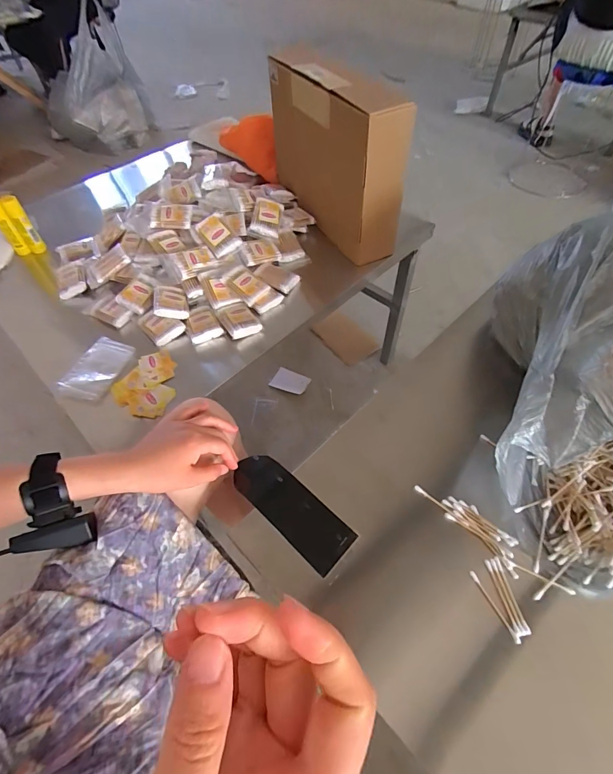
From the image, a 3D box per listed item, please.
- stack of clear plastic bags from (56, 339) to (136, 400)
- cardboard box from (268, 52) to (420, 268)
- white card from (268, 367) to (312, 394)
[{"bbox_3d":[-0.337,-0.033,0.613,0.085,0.009,0.115,14,57,12],"label":"stack of clear plastic bags"},{"bbox_3d":[0.038,-0.451,0.734,0.074,0.246,0.378,-25,58,-15],"label":"cardboard box"},{"bbox_3d":[-0.049,-0.016,1.142,0.105,0.006,0.065,21,70,4],"label":"white card"}]

